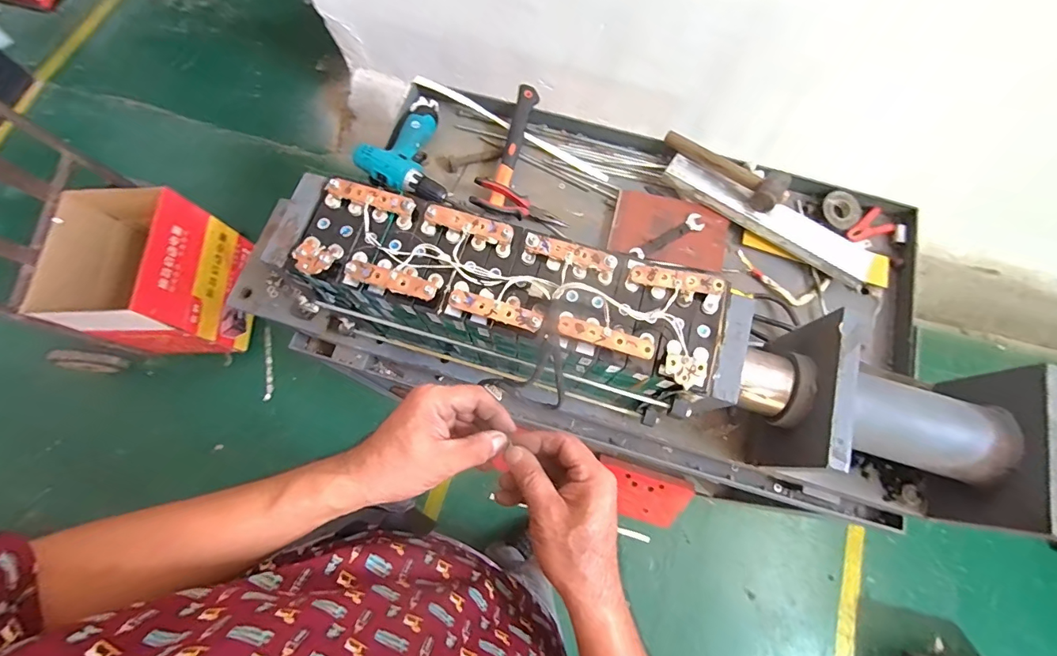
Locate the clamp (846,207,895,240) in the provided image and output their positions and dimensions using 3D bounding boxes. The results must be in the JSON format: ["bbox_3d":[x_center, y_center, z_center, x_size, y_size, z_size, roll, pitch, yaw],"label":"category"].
[{"bbox_3d":[0.667,-0.196,0.881,0.088,0.013,0.054,-29,76,-9],"label":"clamp"}]

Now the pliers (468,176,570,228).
[{"bbox_3d":[-0.014,-0.231,0.858,0.188,0.029,0.067,18,75,-15],"label":"pliers"}]

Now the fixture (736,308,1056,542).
[{"bbox_3d":[0.462,0.115,0.597,0.390,0.165,0.201,17,74,4],"label":"fixture"}]

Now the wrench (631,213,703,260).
[{"bbox_3d":[0.263,-0.171,0.851,0.152,0.005,0.033,-27,75,-9],"label":"wrench"}]

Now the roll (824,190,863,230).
[{"bbox_3d":[0.613,-0.232,0.879,0.080,0.016,0.075,0,73,-1],"label":"roll"}]

